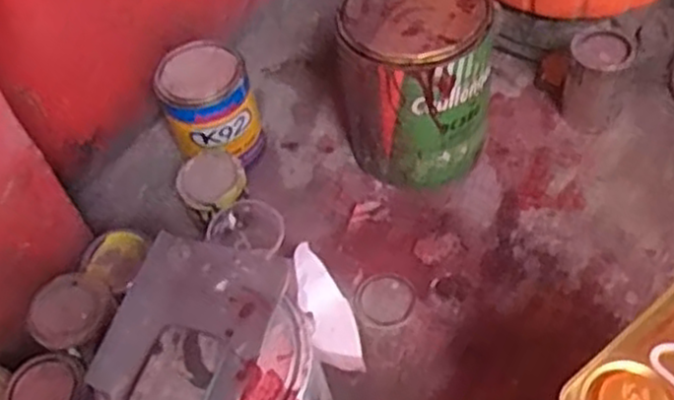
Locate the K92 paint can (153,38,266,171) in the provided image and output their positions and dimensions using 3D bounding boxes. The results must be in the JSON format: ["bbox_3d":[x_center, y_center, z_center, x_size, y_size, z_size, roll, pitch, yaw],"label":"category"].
[{"bbox_3d":[-0.149,-0.108,0.906,0.104,0.125,0.117,-19,54,-9],"label":"K92 paint can"}]

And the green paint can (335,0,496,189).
[{"bbox_3d":[0.086,-0.136,0.853,0.148,0.198,0.158,-3,53,4],"label":"green paint can"}]

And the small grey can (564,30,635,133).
[{"bbox_3d":[0.305,-0.137,0.898,0.075,0.099,0.078,-3,53,4],"label":"small grey can"}]

